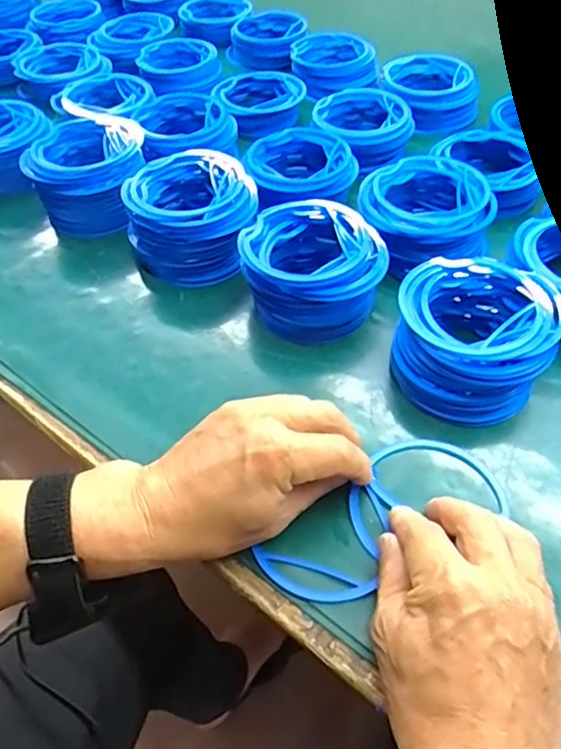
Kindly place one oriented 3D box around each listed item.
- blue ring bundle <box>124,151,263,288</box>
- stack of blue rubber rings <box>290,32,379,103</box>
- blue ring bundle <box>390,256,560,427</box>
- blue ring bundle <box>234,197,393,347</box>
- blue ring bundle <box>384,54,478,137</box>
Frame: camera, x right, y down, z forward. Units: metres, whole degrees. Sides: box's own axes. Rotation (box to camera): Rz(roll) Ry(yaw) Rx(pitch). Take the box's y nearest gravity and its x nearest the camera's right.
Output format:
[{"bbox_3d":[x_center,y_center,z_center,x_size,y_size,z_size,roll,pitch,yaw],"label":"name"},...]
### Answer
[{"bbox_3d":[-0.077,-0.136,0.509,0.111,0.063,0.104,-13,51,-7],"label":"blue ring bundle"},{"bbox_3d":[0.064,-0.372,0.708,0.095,0.040,0.102,-21,52,-13],"label":"stack of blue rubber rings"},{"bbox_3d":[0.131,-0.026,0.407,0.101,0.061,0.101,-2,51,2],"label":"blue ring bundle"},{"bbox_3d":[0.024,-0.081,0.458,0.106,0.055,0.105,-9,50,-4],"label":"blue ring bundle"},{"bbox_3d":[0.165,-0.316,0.659,0.096,0.043,0.104,-5,50,-1],"label":"blue ring bundle"}]

